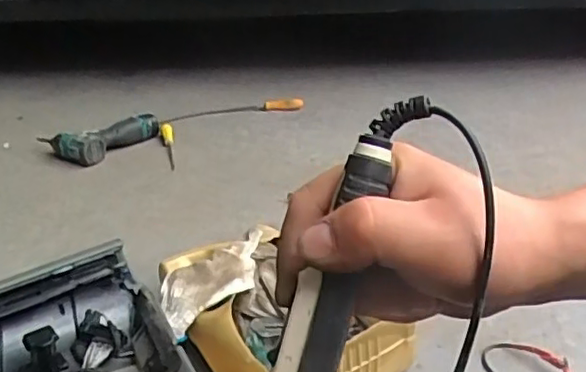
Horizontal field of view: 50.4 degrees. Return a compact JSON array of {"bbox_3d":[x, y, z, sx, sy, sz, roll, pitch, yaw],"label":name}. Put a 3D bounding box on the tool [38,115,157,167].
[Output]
[{"bbox_3d":[-0.391,-0.095,1.269,0.239,0.058,0.157,-9,28,-14],"label":"tool"}]

